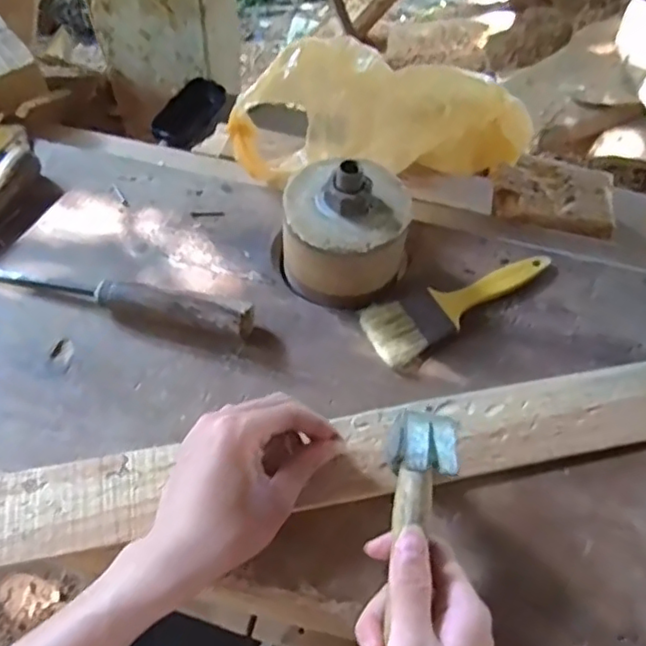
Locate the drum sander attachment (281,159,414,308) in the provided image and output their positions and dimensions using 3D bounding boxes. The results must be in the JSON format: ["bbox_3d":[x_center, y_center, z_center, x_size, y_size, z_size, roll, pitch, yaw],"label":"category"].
[{"bbox_3d":[0.018,-0.076,0.503,0.098,0.100,0.093,2,58,-3],"label":"drum sander attachment"}]

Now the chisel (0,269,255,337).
[{"bbox_3d":[-0.169,-0.020,0.498,0.228,0.033,0.031,11,58,2],"label":"chisel"}]

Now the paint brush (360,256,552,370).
[{"bbox_3d":[0.113,-0.022,0.522,0.174,0.014,0.053,-28,65,-20],"label":"paint brush"}]

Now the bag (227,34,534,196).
[{"bbox_3d":[0.056,-0.186,0.568,0.275,0.114,0.069,-4,59,-7],"label":"bag"}]

